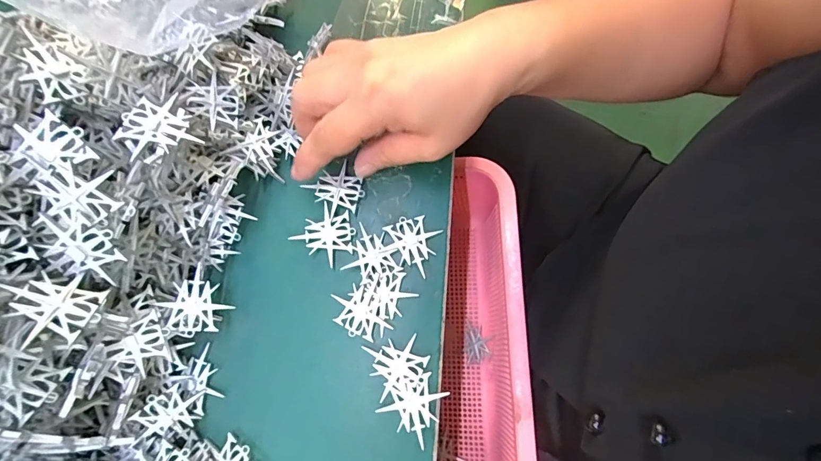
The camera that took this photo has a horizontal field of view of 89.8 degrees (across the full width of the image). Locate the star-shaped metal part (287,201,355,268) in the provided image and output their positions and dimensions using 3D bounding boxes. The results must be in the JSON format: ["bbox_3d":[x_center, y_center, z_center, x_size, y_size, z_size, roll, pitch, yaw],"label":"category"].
[{"bbox_3d":[-0.052,0.002,0.265,0.033,0.004,0.034,40,82,9],"label":"star-shaped metal part"}]

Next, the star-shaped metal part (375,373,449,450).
[{"bbox_3d":[0.002,0.101,0.240,0.030,0.006,0.034,29,80,7],"label":"star-shaped metal part"}]

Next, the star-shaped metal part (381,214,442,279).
[{"bbox_3d":[0.001,0.006,0.264,0.034,0.004,0.032,29,70,6],"label":"star-shaped metal part"}]

